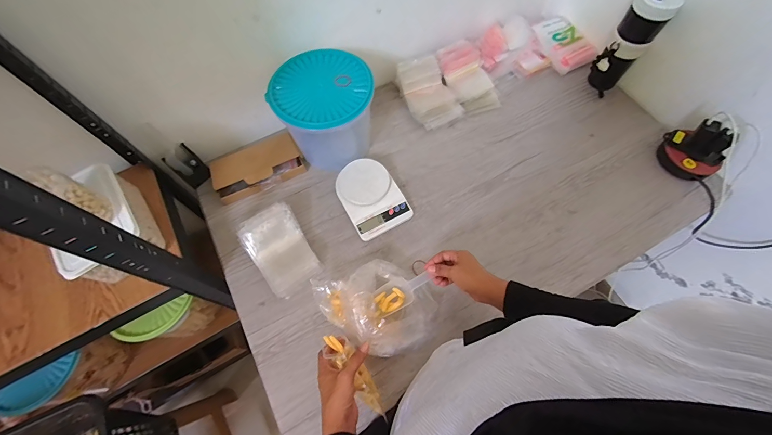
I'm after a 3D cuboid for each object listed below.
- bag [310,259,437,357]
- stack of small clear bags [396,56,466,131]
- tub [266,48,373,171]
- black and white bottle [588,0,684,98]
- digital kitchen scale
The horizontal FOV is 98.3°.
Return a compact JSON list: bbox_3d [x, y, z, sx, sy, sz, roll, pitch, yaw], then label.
[{"bbox_3d":[-0.012,0.168,0.623,0.200,0.107,0.170,-21,67,-9],"label":"bag"},{"bbox_3d":[0.110,-0.319,0.854,0.121,0.074,0.178,-20,67,-8],"label":"stack of small clear bags"},{"bbox_3d":[-0.134,-0.227,0.757,0.196,0.195,0.193,0,66,0],"label":"tub"},{"bbox_3d":[0.570,-0.410,0.791,0.085,0.236,0.083,34,70,14],"label":"black and white bottle"},{"bbox_3d":[-0.035,-0.050,0.753,0.130,0.043,0.175,-28,69,-12],"label":"digital kitchen scale"}]

